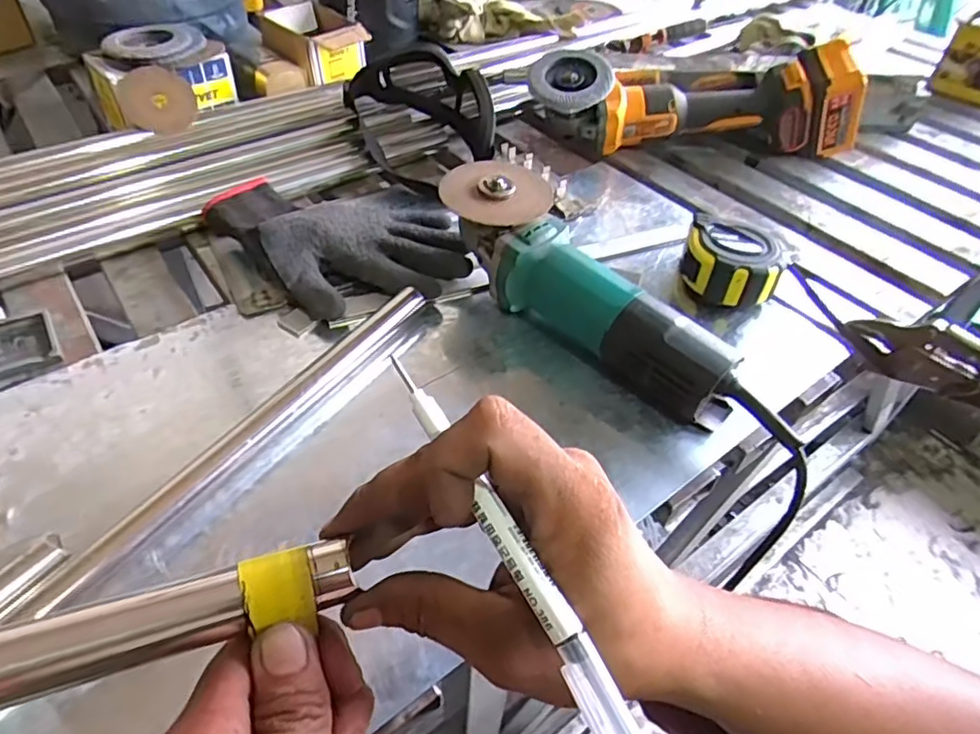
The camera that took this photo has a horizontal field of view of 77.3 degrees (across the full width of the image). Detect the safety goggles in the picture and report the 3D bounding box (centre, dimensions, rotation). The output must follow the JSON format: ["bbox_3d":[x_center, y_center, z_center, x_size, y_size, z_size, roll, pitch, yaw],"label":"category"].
[{"bbox_3d":[-0.076,-0.277,0.650,0.138,0.067,0.148,-14,49,-15],"label":"safety goggles"}]

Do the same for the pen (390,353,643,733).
[{"bbox_3d":[0.006,0.063,0.220,0.013,0.007,0.163,-25,71,-23],"label":"pen"}]

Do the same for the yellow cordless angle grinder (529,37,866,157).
[{"bbox_3d":[0.234,-0.323,0.708,0.378,0.094,0.125,2,50,-4],"label":"yellow cordless angle grinder"}]

